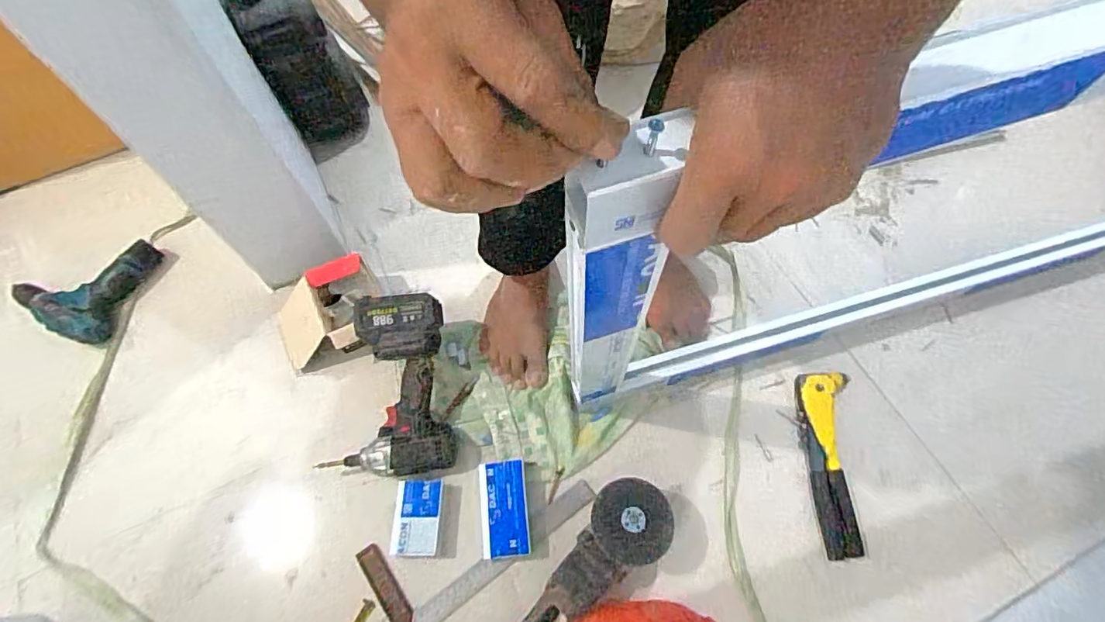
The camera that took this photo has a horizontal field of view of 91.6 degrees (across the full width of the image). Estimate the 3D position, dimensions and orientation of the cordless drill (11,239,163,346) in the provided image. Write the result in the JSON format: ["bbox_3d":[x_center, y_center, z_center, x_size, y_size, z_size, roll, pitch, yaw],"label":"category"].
[{"bbox_3d":[-0.792,-0.036,0.910,0.180,0.054,0.186,6,64,6],"label":"cordless drill"}]

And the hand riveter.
[{"bbox_3d":[0.375,0.204,0.740,0.068,0.020,0.246,7,64,6],"label":"hand riveter"}]

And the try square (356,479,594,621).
[{"bbox_3d":[-0.100,0.295,0.731,0.301,0.022,0.129,-34,67,-13],"label":"try square"}]

